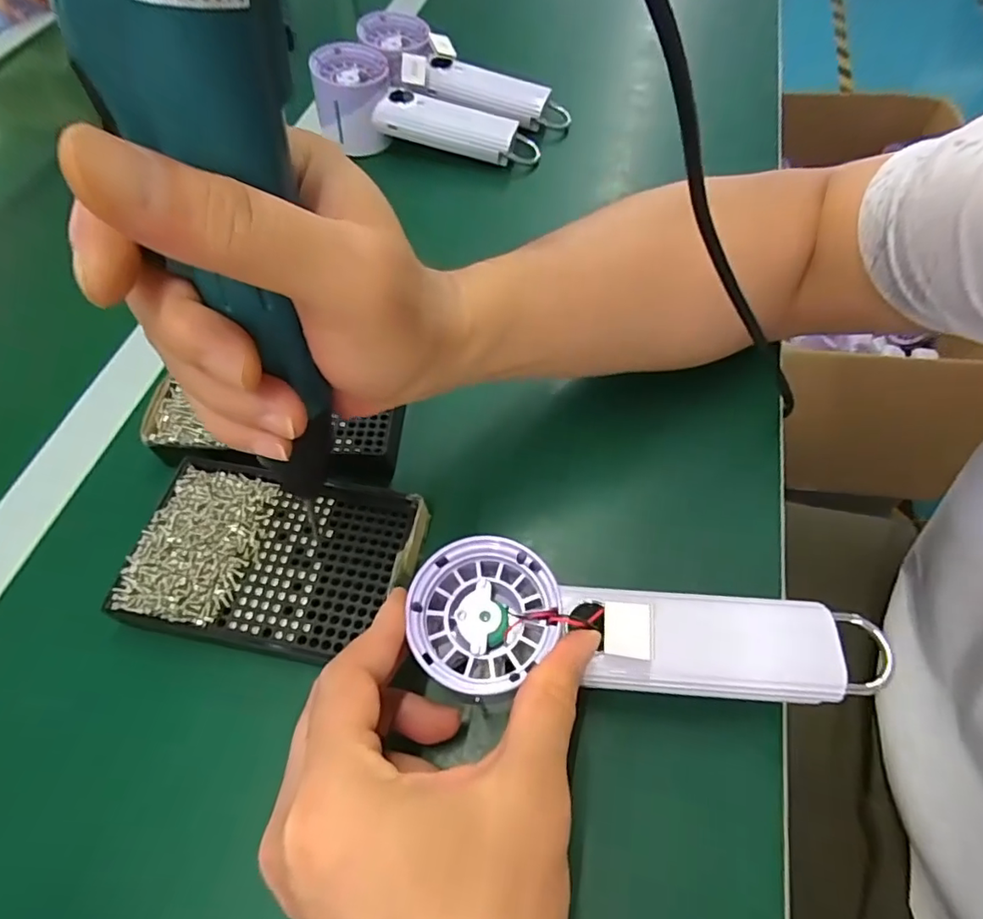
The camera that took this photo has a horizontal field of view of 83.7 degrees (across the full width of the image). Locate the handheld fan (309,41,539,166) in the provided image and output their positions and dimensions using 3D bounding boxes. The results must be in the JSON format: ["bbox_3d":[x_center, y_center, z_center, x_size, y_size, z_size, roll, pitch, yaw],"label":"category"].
[{"bbox_3d":[-0.054,-0.302,0.469,0.194,0.056,0.069,6,60,6],"label":"handheld fan"}]

